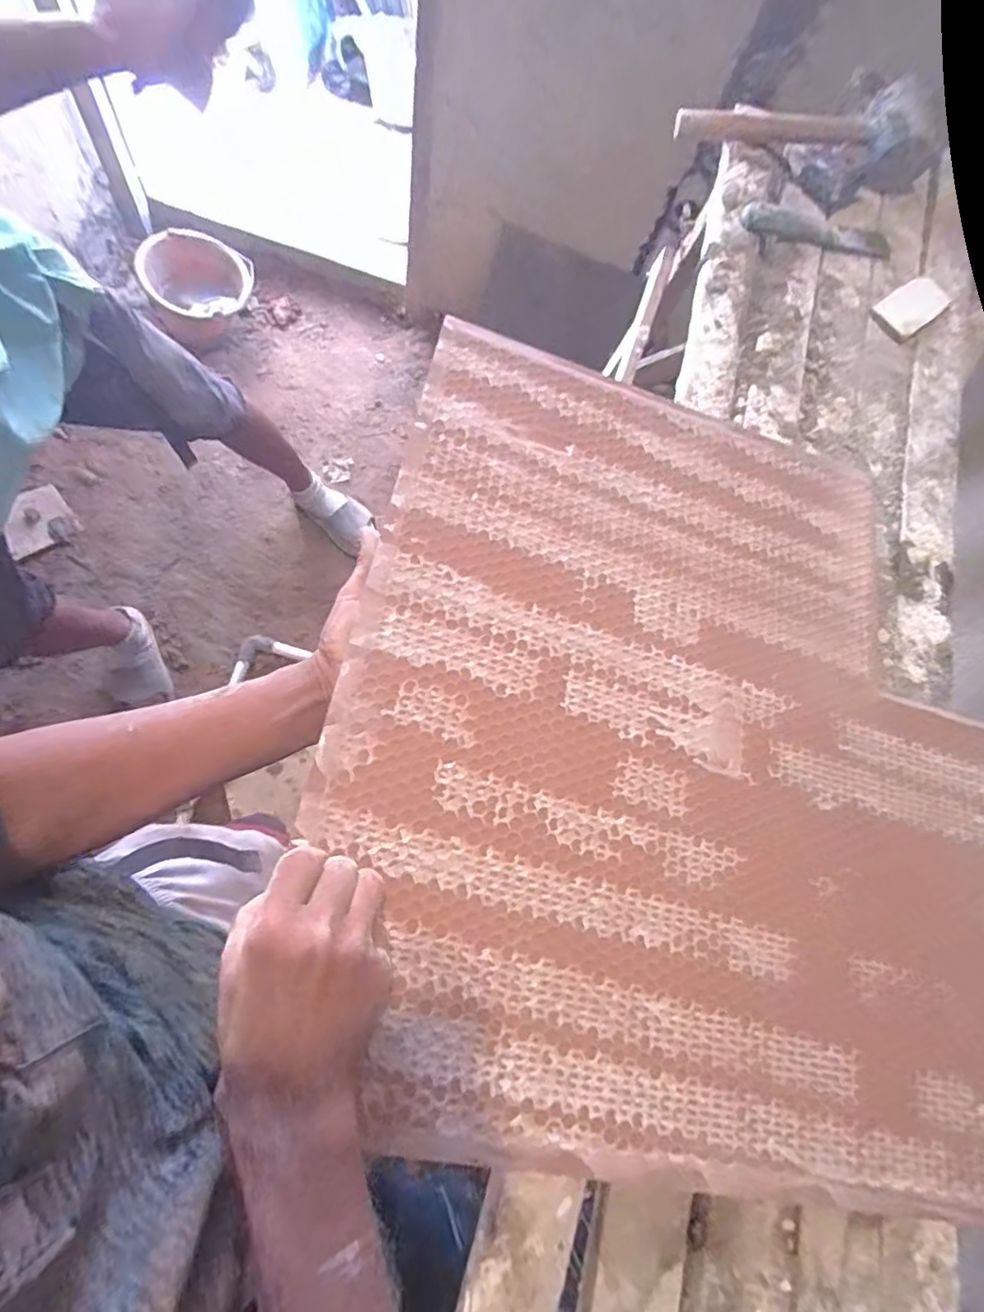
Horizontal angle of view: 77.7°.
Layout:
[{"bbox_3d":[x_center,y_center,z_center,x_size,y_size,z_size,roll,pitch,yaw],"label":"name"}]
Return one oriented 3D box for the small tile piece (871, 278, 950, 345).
[{"bbox_3d":[0.487,-0.404,0.707,0.097,0.008,0.053,-35,77,-12],"label":"small tile piece"}]

